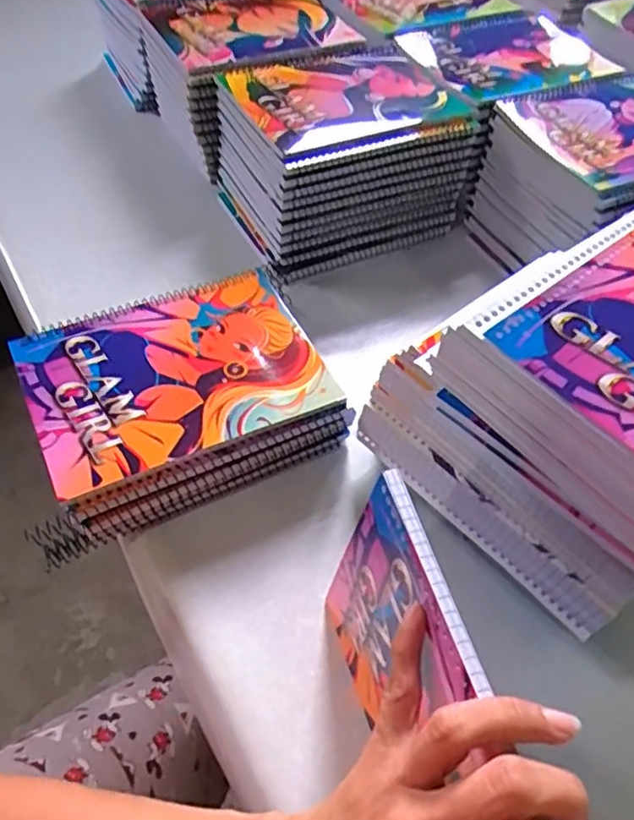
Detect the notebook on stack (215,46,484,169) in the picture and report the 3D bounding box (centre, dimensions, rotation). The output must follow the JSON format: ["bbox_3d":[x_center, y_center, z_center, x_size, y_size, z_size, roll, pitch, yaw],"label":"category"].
[{"bbox_3d":[0.026,-0.292,0.593,0.202,0.016,0.164,-20,59,-20],"label":"notebook on stack"}]

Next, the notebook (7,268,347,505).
[{"bbox_3d":[-0.101,-0.029,0.449,0.197,0.015,0.146,-21,55,-18],"label":"notebook"}]

